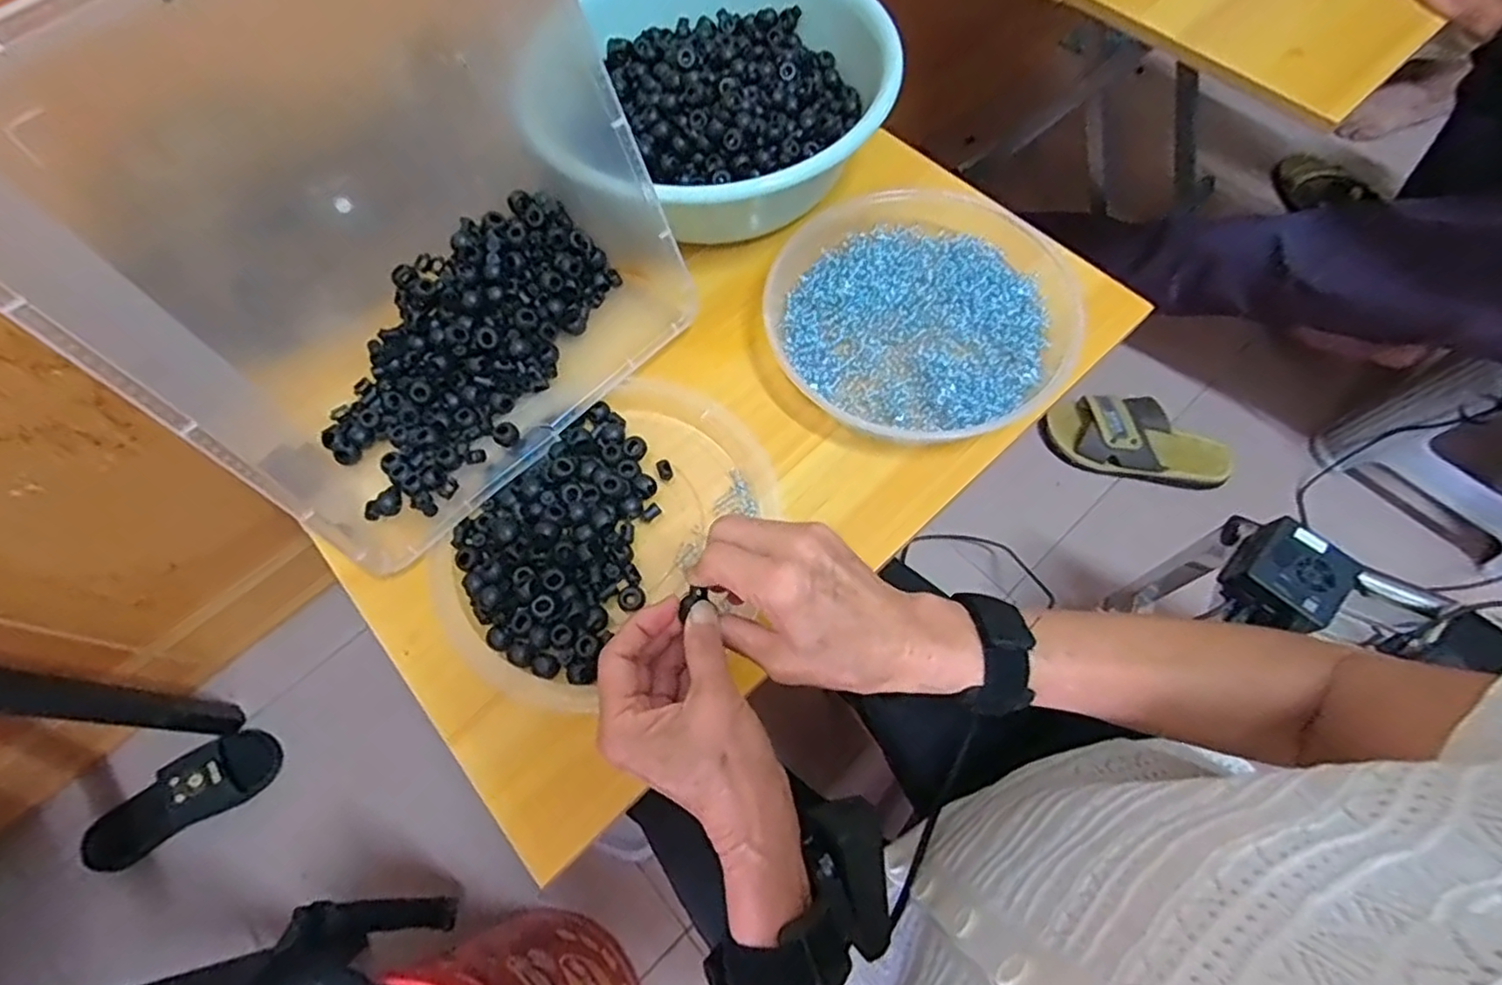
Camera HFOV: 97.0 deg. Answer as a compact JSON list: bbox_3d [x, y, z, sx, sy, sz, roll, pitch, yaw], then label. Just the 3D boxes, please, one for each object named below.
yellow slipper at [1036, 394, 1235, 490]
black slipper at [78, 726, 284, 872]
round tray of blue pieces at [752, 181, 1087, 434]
[{"bbox_3d":[0.577,-0.082,0.994,0.270,0.066,0.119,13,67,8],"label":"yellow slipper"},{"bbox_3d":[-0.756,0.406,0.871,0.243,0.067,0.090,-31,68,-11],"label":"black slipper"},{"bbox_3d":[0.128,-0.141,0.509,0.229,0.033,0.209,-1,66,2],"label":"round tray of blue pieces"}]

